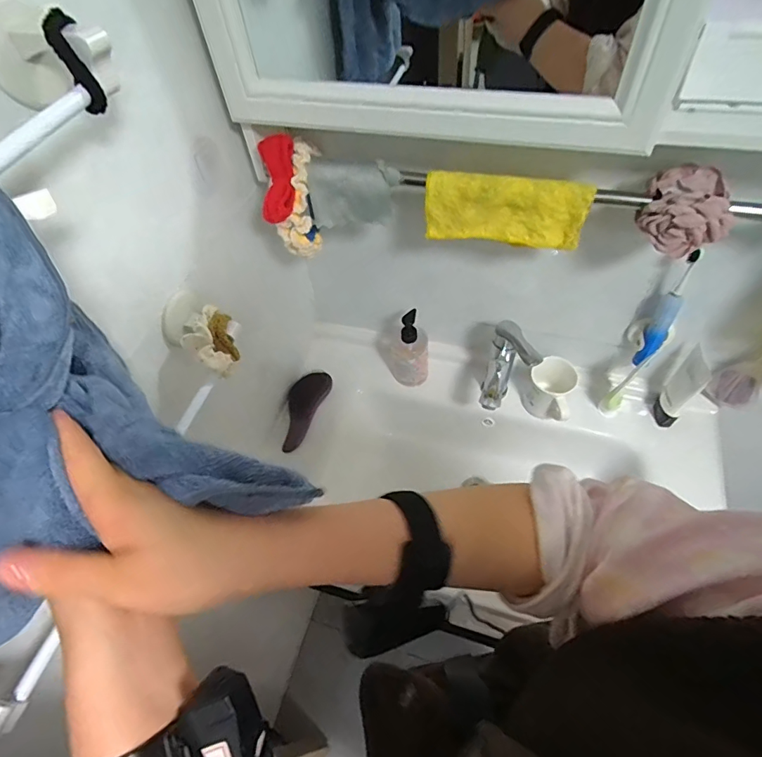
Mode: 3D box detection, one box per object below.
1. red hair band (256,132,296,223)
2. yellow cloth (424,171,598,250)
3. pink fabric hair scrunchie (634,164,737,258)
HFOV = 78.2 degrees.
[{"bbox_3d":[-0.135,-0.257,0.603,0.043,0.030,0.109,0,93,5],"label":"red hair band"},{"bbox_3d":[0.155,-0.212,0.596,0.199,0.081,0.028,12,57,13],"label":"yellow cloth"},{"bbox_3d":[0.350,-0.196,0.540,0.088,0.072,0.082,16,58,15],"label":"pink fabric hair scrunchie"}]

